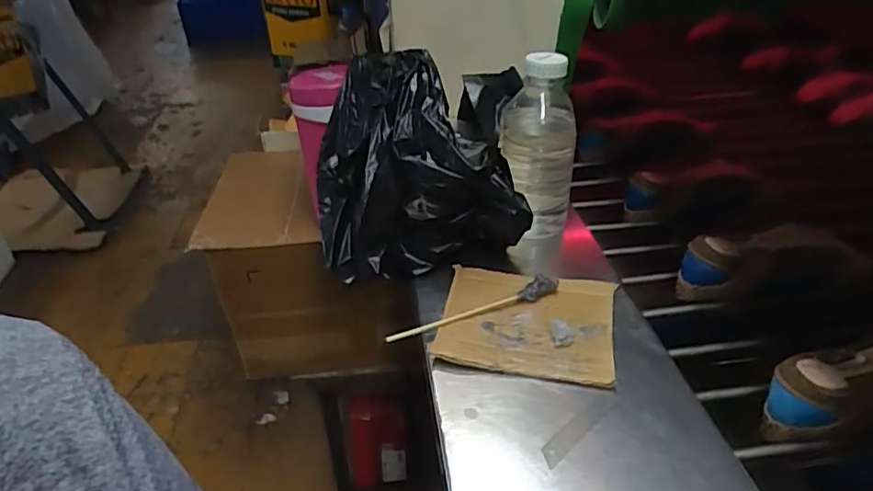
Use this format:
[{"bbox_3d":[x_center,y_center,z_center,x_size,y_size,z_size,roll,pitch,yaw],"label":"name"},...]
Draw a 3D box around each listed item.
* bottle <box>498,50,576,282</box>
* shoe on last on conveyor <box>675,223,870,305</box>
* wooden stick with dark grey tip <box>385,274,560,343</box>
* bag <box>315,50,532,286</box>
[{"bbox_3d":[0.128,-0.084,0.748,0.091,0.308,0.084,3,35,7],"label":"bottle"},{"bbox_3d":[0.400,0.025,0.700,0.213,0.068,0.075,-4,35,-4],"label":"shoe on last on conveyor"},{"bbox_3d":[0.043,0.064,0.605,0.201,0.017,0.016,-14,37,-18],"label":"wooden stick with dark grey tip"},{"bbox_3d":[-0.015,-0.090,0.664,0.244,0.210,0.148,-8,35,-9],"label":"bag"}]

